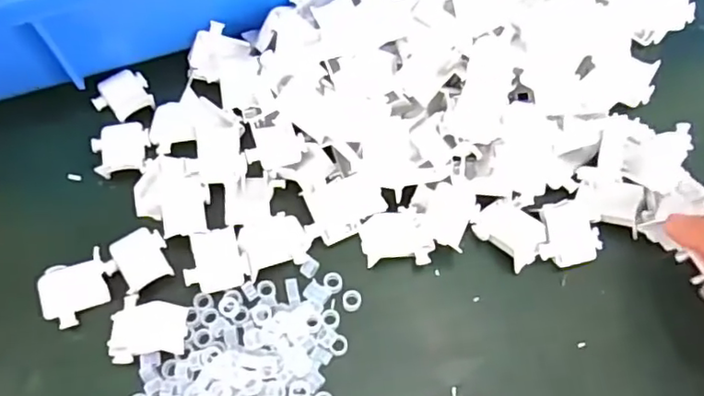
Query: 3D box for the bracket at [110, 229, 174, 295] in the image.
[{"bbox_3d":[-0.099,0.028,0.280,0.023,0.005,0.029,-29,69,-14],"label":"bracket"}]

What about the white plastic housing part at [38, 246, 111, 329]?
[{"bbox_3d":[-0.129,0.043,0.273,0.031,0.008,0.029,-22,67,-11],"label":"white plastic housing part"}]

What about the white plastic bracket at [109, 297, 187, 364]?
[{"bbox_3d":[-0.092,0.058,0.264,0.034,0.004,0.028,-7,65,-4],"label":"white plastic bracket"}]

